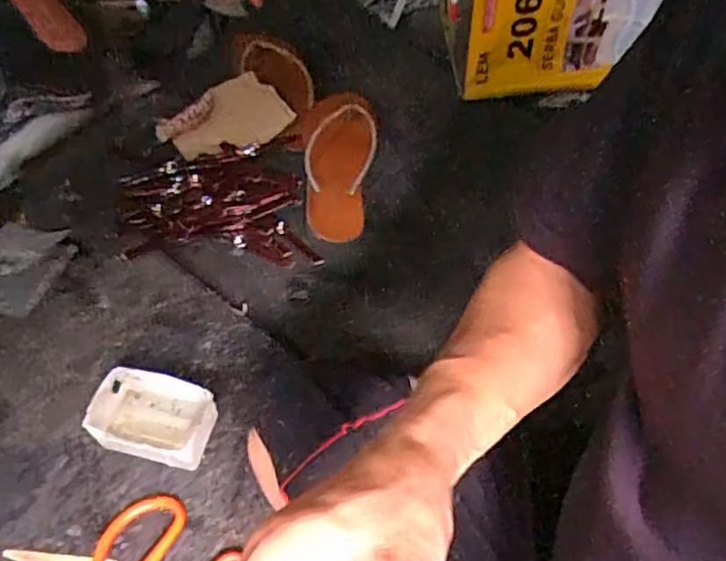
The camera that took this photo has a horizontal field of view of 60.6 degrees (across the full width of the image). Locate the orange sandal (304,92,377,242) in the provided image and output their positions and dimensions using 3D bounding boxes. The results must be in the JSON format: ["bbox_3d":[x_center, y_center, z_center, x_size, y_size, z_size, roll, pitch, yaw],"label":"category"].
[{"bbox_3d":[-0.033,-0.164,0.838,0.096,0.044,0.248,5,74,-2],"label":"orange sandal"}]

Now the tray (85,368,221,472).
[{"bbox_3d":[-0.189,0.125,0.563,0.108,0.048,0.066,9,54,1],"label":"tray"}]

